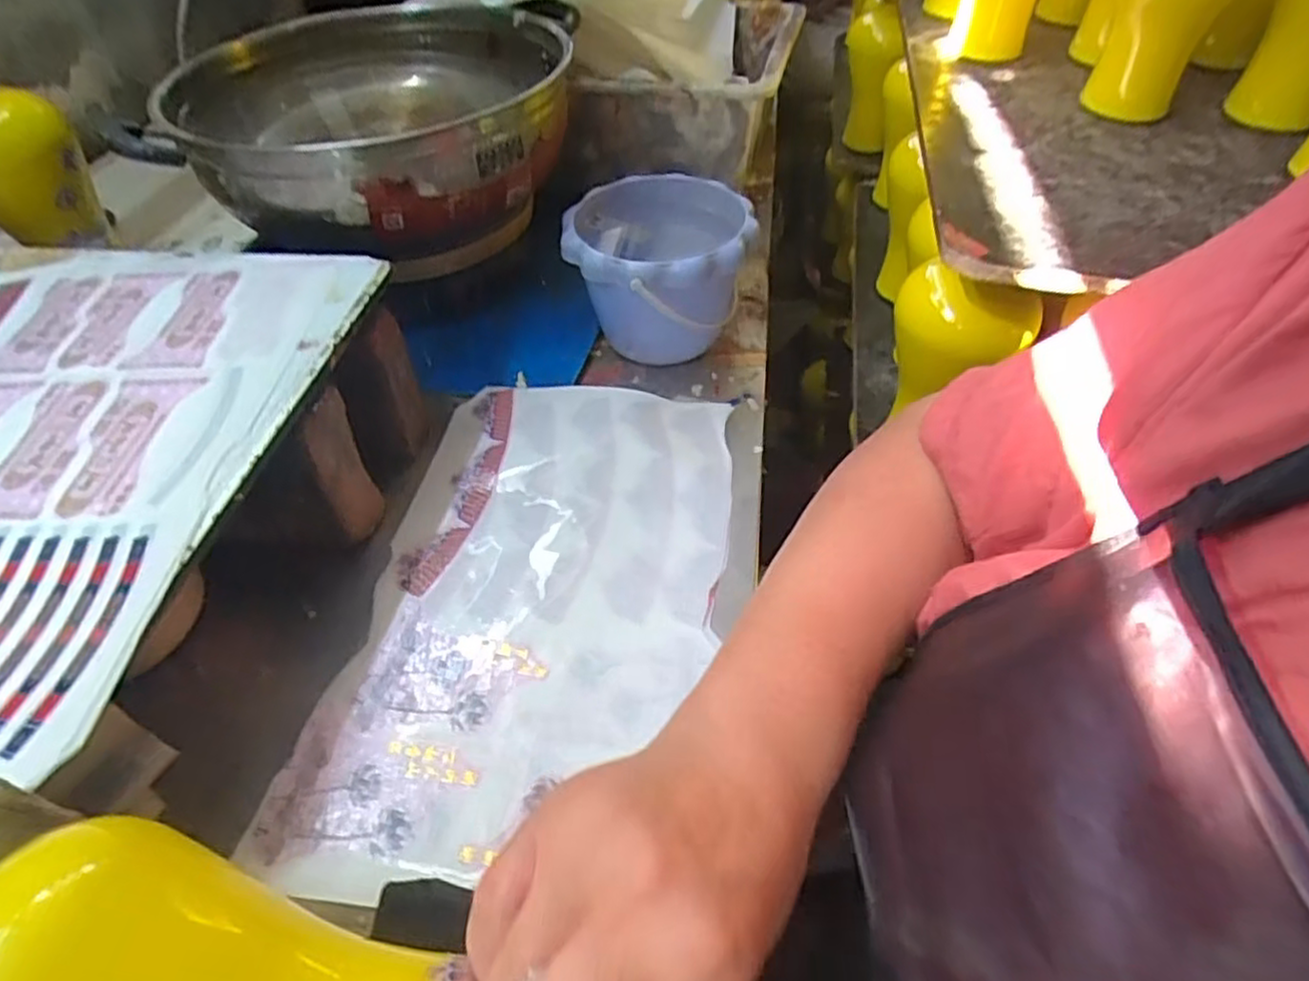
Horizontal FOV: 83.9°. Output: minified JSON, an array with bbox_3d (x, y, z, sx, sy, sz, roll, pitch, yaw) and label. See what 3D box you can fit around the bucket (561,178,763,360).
[{"bbox_3d":[0.004,-0.175,0.607,0.147,0.109,0.153,7,49,7],"label":"bucket"}]

